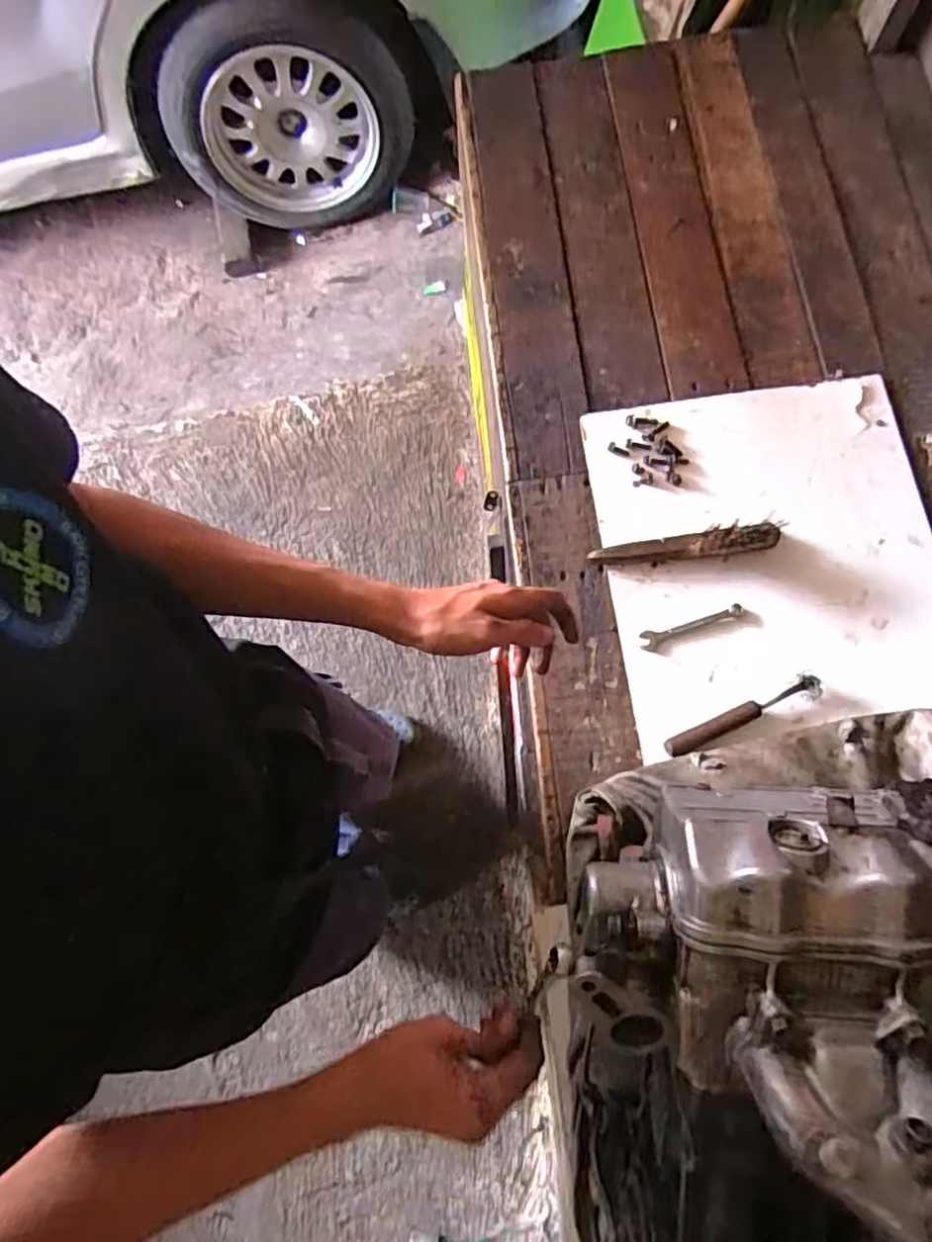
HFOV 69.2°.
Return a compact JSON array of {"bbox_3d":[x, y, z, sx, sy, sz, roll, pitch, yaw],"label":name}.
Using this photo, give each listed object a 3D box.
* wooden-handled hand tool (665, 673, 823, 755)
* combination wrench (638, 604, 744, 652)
[{"bbox_3d":[0.291,0.101,0.708,0.174,0.016,0.024,-21,77,-5],"label":"wooden-handled hand tool"},{"bbox_3d":[0.250,0.008,0.743,0.118,0.004,0.023,-16,77,-4],"label":"combination wrench"}]

